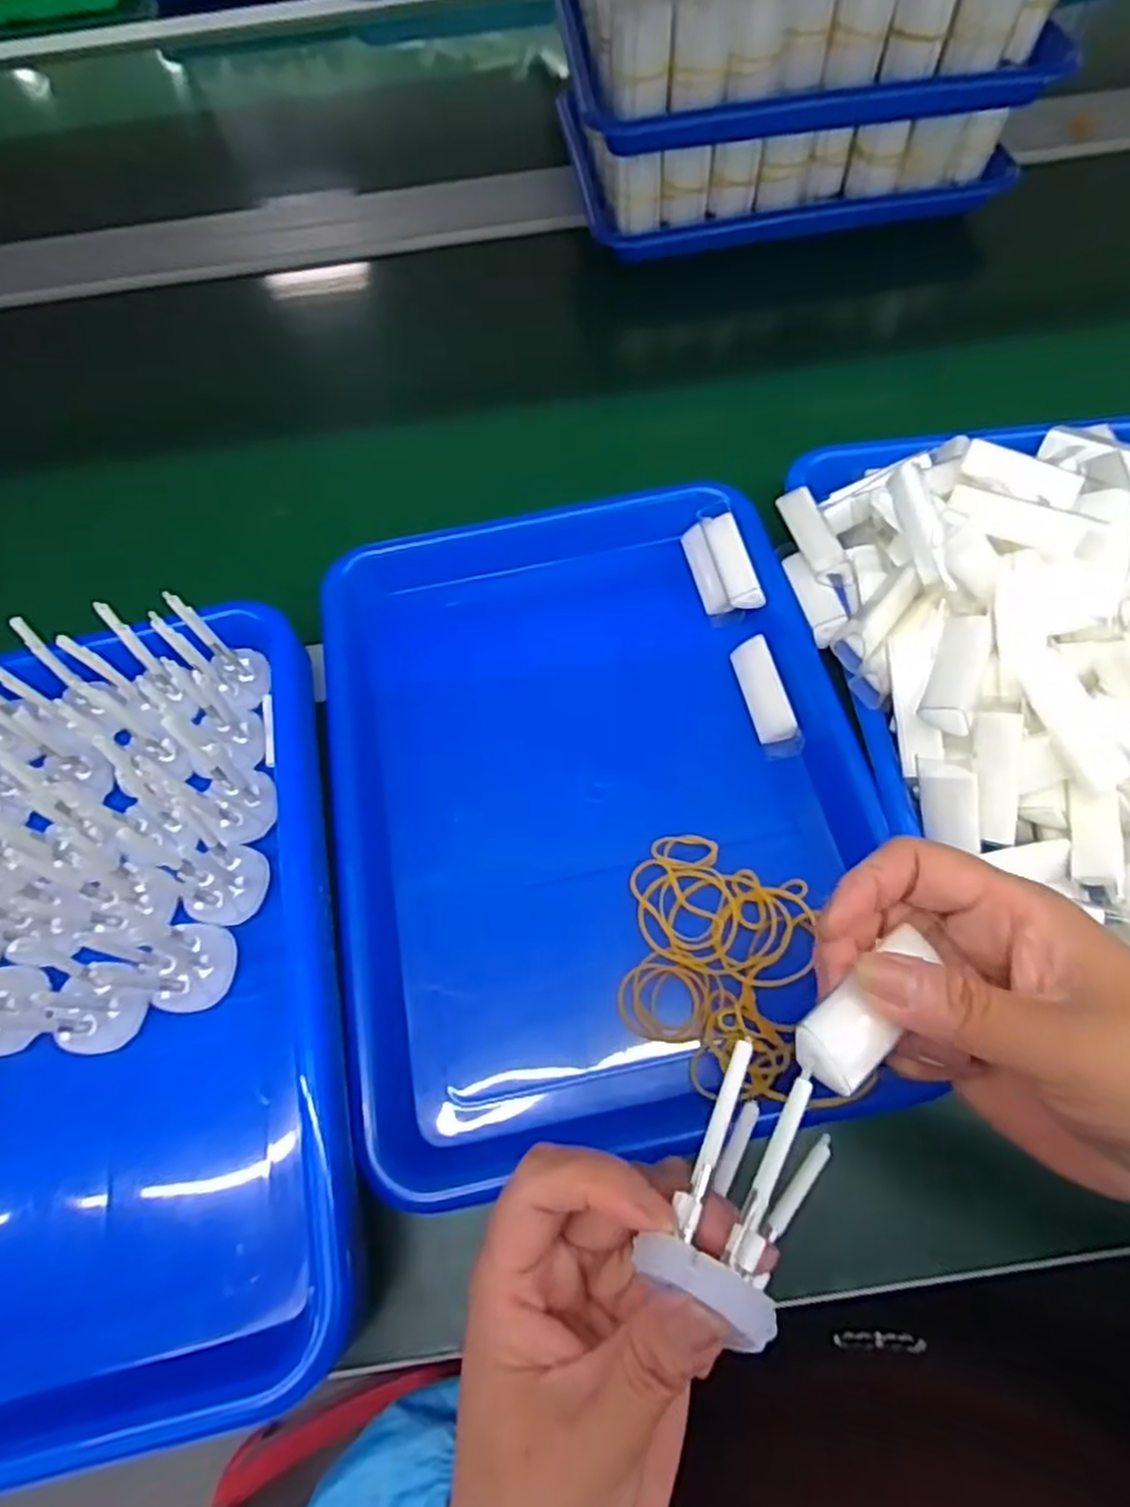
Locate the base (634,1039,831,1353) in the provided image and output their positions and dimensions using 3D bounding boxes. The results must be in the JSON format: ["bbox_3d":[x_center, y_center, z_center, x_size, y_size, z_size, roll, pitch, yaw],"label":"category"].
[{"bbox_3d":[0.050,0.118,0.203,0.038,0.041,0.062,32,69,18],"label":"base"}]

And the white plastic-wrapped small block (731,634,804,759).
[{"bbox_3d":[0.105,-0.029,0.382,0.022,0.012,0.065,-34,57,35],"label":"white plastic-wrapped small block"}]

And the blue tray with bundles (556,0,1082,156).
[{"bbox_3d":[0.163,-0.514,0.512,0.314,0.084,0.180,-4,63,2],"label":"blue tray with bundles"}]

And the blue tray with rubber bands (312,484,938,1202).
[{"bbox_3d":[0.013,0.012,0.373,0.244,0.047,0.341,-11,63,-2],"label":"blue tray with rubber bands"}]

